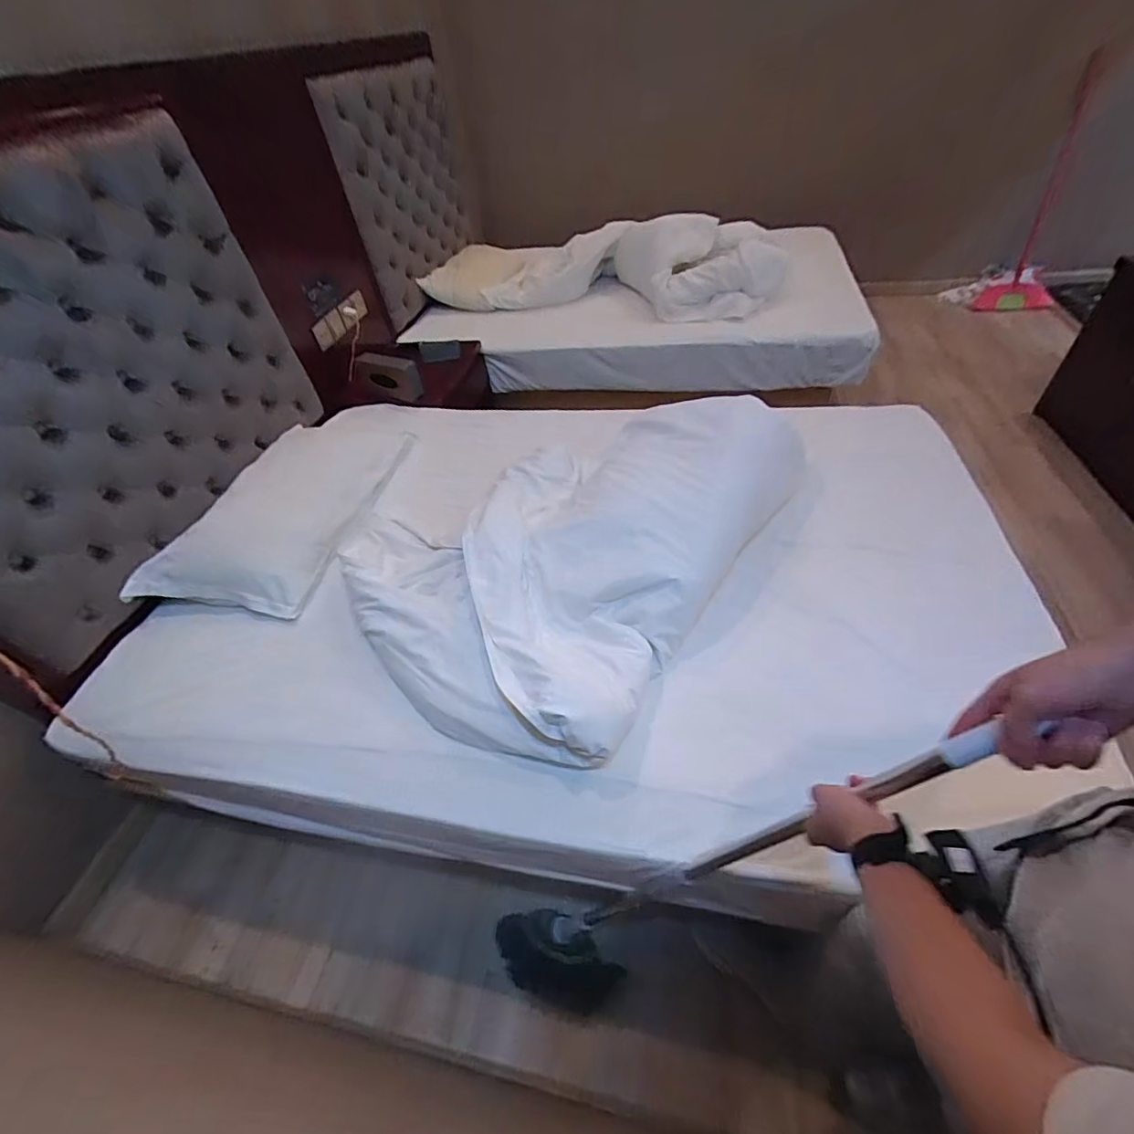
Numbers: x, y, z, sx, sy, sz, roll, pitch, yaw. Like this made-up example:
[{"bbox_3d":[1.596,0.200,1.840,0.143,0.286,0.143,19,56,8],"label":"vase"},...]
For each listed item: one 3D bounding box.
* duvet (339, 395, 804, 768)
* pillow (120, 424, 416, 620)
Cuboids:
[{"bbox_3d":[-0.035,-0.118,1.314,0.942,0.200,1.100,26,55,28],"label":"duvet"},{"bbox_3d":[-0.839,-0.217,1.562,0.444,0.120,0.849,2,47,9],"label":"pillow"}]

